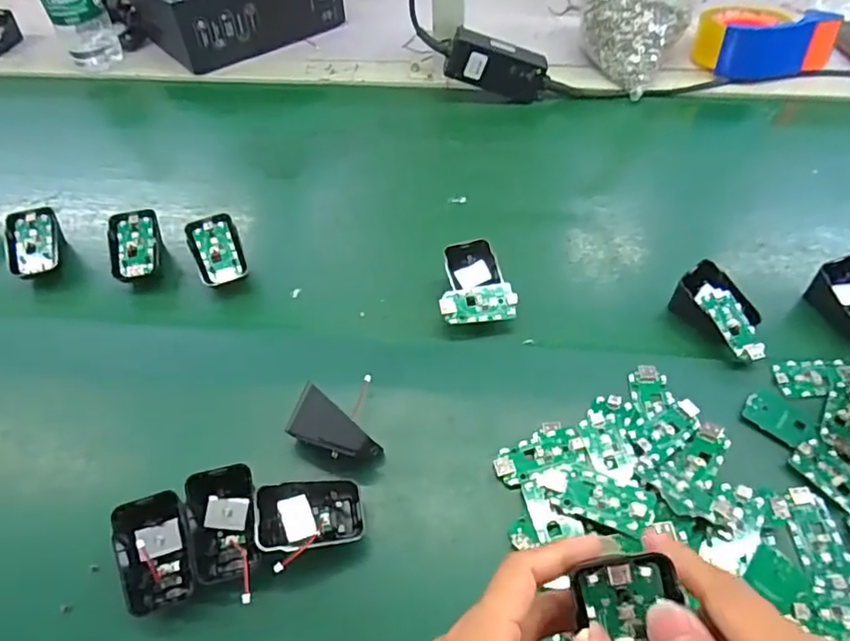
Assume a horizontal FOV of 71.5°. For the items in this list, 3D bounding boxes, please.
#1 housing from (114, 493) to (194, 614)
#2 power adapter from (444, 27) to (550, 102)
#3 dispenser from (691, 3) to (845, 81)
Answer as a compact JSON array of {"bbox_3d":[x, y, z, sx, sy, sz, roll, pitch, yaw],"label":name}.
[{"bbox_3d":[-0.171,0.150,0.379,0.044,0.041,0.060,-15,53,-10],"label":"housing"},{"bbox_3d":[0.085,-0.297,0.691,0.117,0.052,0.030,13,51,-13],"label":"power adapter"},{"bbox_3d":[0.420,-0.351,0.737,0.155,0.064,0.107,17,54,14],"label":"dispenser"}]

